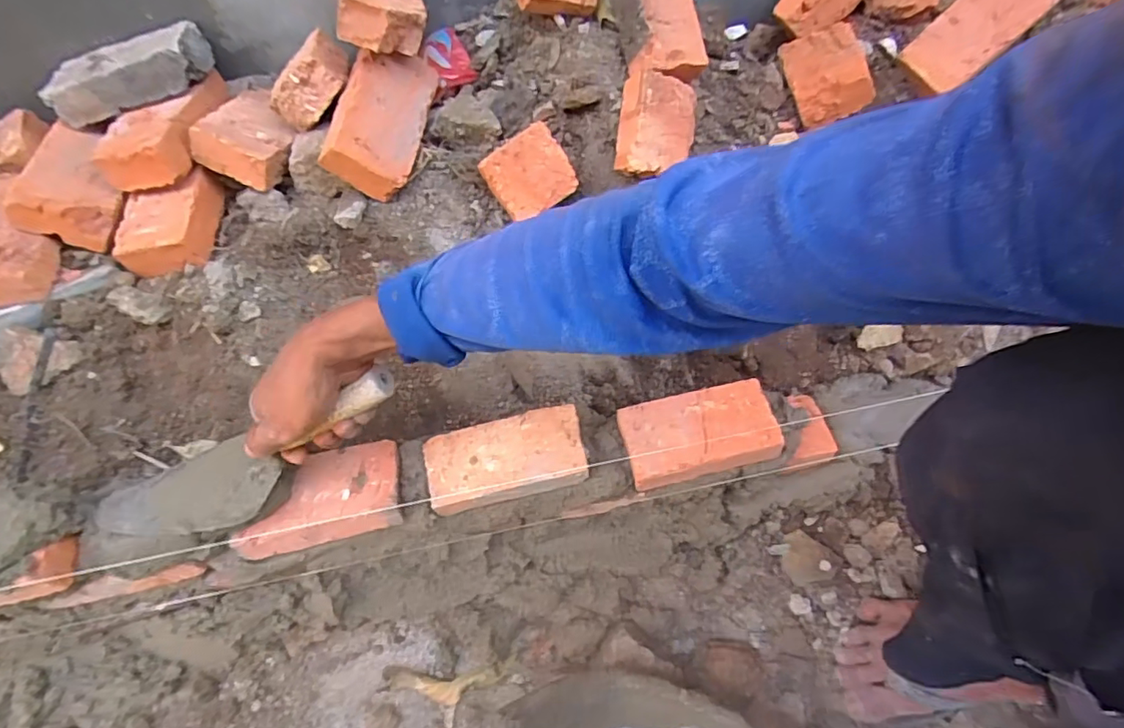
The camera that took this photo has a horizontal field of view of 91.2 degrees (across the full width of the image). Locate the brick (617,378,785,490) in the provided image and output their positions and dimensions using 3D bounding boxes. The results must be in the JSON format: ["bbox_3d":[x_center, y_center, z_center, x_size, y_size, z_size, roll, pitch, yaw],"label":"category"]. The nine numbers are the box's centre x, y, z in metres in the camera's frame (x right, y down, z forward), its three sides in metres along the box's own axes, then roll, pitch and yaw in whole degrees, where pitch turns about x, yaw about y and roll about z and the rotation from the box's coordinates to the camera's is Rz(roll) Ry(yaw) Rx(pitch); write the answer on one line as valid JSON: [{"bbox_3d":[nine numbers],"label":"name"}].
[{"bbox_3d":[0.145,0.074,0.594,0.160,0.040,0.087,-11,57,-4],"label":"brick"}]

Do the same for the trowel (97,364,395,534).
[{"bbox_3d":[-0.273,0.085,0.483,0.304,0.051,0.082,-26,58,14],"label":"trowel"}]

